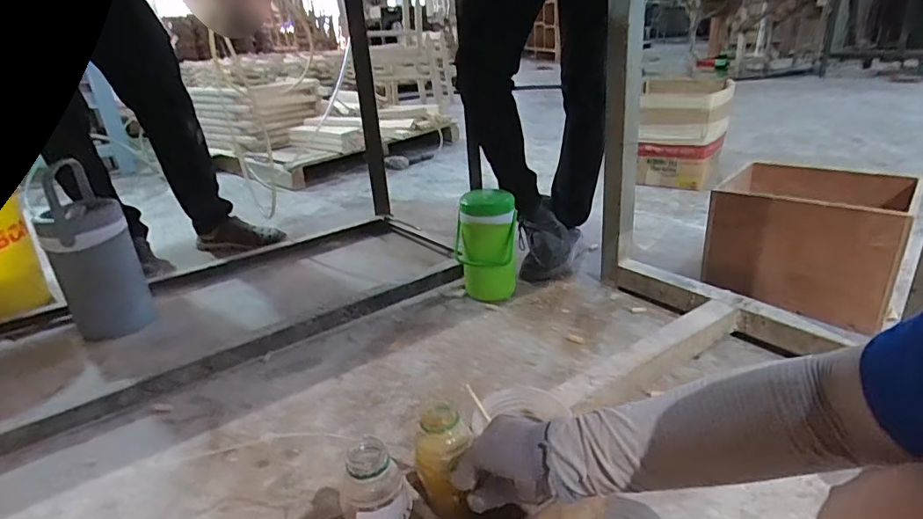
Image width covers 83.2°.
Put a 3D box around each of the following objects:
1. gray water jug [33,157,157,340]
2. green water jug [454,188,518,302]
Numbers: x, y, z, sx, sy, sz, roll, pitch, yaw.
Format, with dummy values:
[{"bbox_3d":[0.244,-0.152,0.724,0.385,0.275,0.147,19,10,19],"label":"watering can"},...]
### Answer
[{"bbox_3d":[-0.796,-0.015,1.126,0.150,0.338,0.142,-19,29,-32],"label":"gray water jug"},{"bbox_3d":[0.054,-0.037,1.196,0.138,0.240,0.120,-3,24,-1],"label":"green water jug"}]

